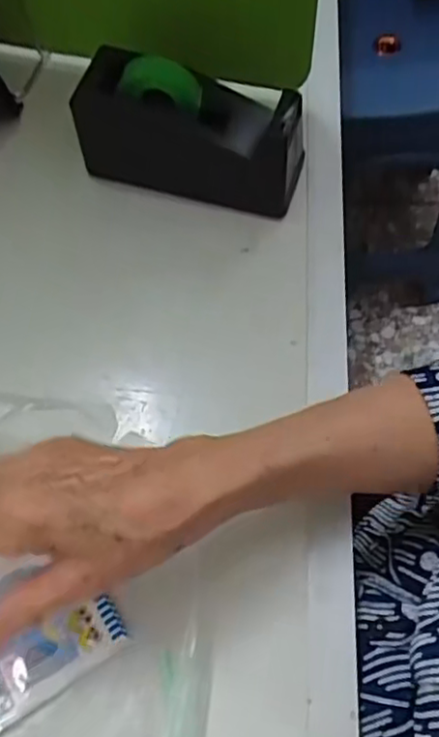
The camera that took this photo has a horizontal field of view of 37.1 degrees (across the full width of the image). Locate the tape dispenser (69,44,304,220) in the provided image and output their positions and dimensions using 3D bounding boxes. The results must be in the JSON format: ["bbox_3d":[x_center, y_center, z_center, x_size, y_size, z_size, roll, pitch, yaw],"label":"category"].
[{"bbox_3d":[-0.019,-0.166,0.448,0.151,0.087,0.056,15,63,8],"label":"tape dispenser"}]

